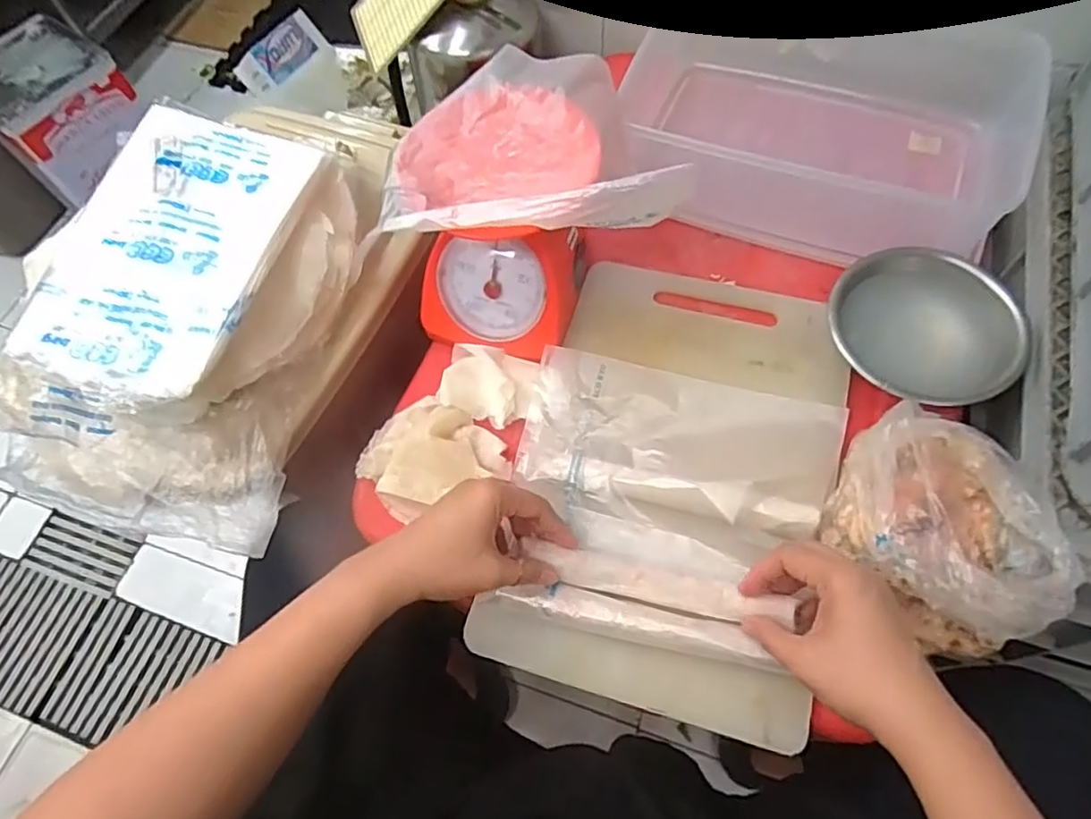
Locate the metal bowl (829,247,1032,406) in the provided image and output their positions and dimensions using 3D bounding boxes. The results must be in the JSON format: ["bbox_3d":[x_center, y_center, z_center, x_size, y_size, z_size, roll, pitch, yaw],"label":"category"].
[{"bbox_3d":[0.325,-0.071,0.545,0.152,0.038,0.146,-6,64,1],"label":"metal bowl"}]

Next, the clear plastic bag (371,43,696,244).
[{"bbox_3d":[-0.016,-0.232,0.527,0.235,0.057,0.225,-4,64,2],"label":"clear plastic bag"}]

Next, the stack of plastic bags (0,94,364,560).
[{"bbox_3d":[-0.322,-0.087,0.565,0.238,0.116,0.367,9,65,8],"label":"stack of plastic bags"}]

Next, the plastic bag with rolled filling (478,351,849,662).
[{"bbox_3d":[0.095,0.073,0.508,0.243,0.046,0.210,12,66,9],"label":"plastic bag with rolled filling"}]

